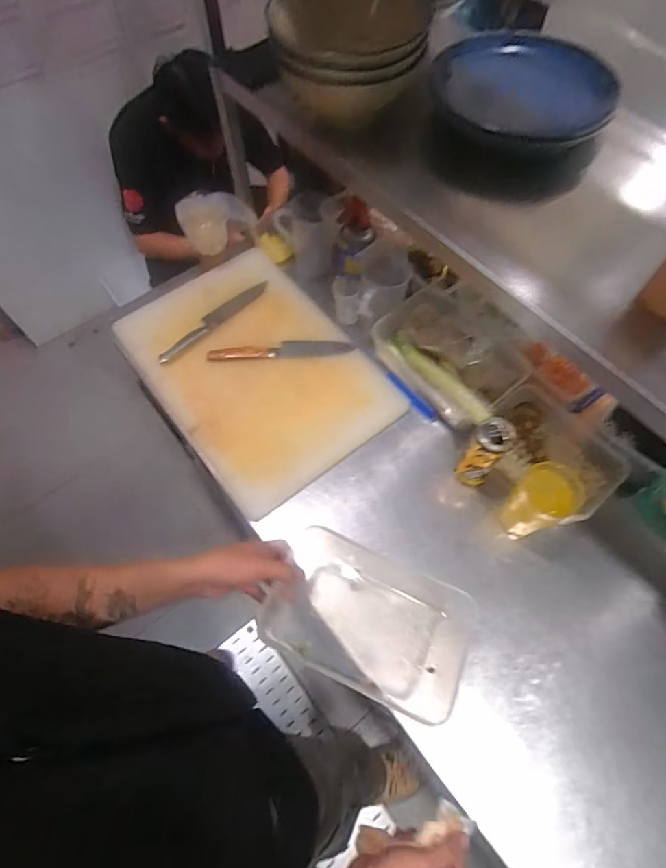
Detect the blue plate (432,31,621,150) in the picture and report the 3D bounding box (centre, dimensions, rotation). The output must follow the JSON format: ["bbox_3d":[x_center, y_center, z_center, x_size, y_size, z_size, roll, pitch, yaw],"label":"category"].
[{"bbox_3d":[0.267,-0.498,0.678,0.238,0.045,0.237,0,63,0],"label":"blue plate"}]

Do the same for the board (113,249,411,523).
[{"bbox_3d":[-0.147,-0.125,0.915,0.352,0.033,0.488,-35,72,-14],"label":"board"}]

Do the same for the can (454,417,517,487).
[{"bbox_3d":[0.235,0.034,0.756,0.056,0.144,0.061,35,69,16],"label":"can"}]

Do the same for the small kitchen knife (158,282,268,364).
[{"bbox_3d":[-0.235,-0.226,0.955,0.037,0.014,0.267,38,69,17],"label":"small kitchen knife"}]

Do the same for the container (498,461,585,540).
[{"bbox_3d":[0.304,0.106,0.715,0.071,0.151,0.076,0,63,0],"label":"container"}]

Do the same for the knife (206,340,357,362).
[{"bbox_3d":[-0.099,-0.160,0.917,0.272,0.021,0.037,-4,63,-2],"label":"knife"}]

